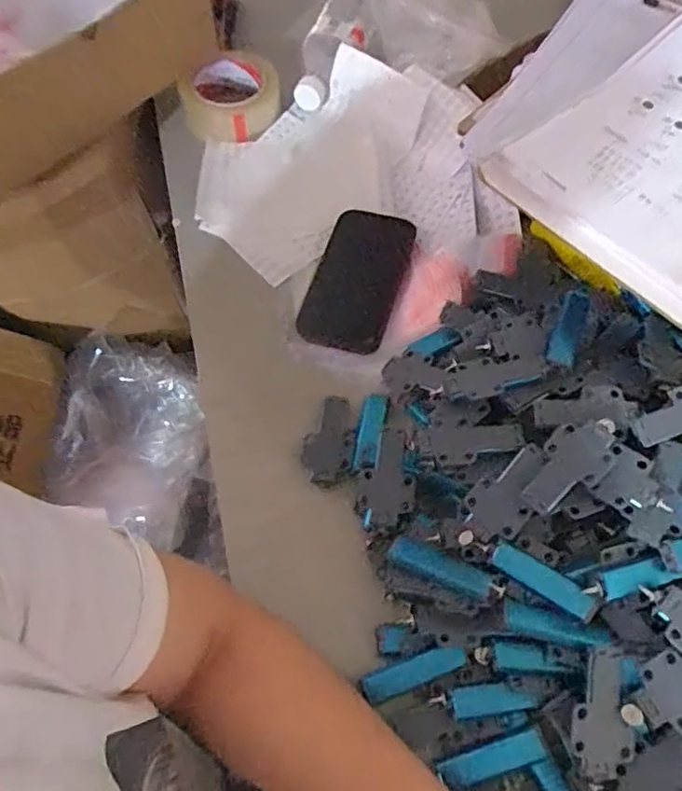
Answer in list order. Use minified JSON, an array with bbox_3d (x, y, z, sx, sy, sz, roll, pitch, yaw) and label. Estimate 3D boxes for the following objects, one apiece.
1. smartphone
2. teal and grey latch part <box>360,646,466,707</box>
[{"bbox_3d":[0.017,-0.121,0.588,0.088,0.011,0.168,14,63,6],"label":"smartphone"},{"bbox_3d":[0.052,0.196,0.420,0.074,0.008,0.020,-16,64,-9],"label":"teal and grey latch part"}]

